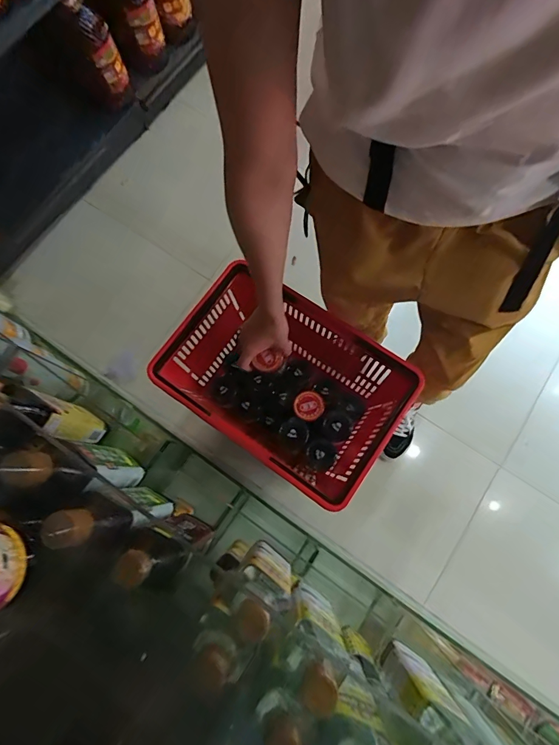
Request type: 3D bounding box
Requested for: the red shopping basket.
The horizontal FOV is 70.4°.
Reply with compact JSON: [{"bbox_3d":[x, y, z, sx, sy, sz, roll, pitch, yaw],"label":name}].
[{"bbox_3d":[0.010,0.030,0.891,0.466,0.221,0.320,34,79,9],"label":"red shopping basket"}]

